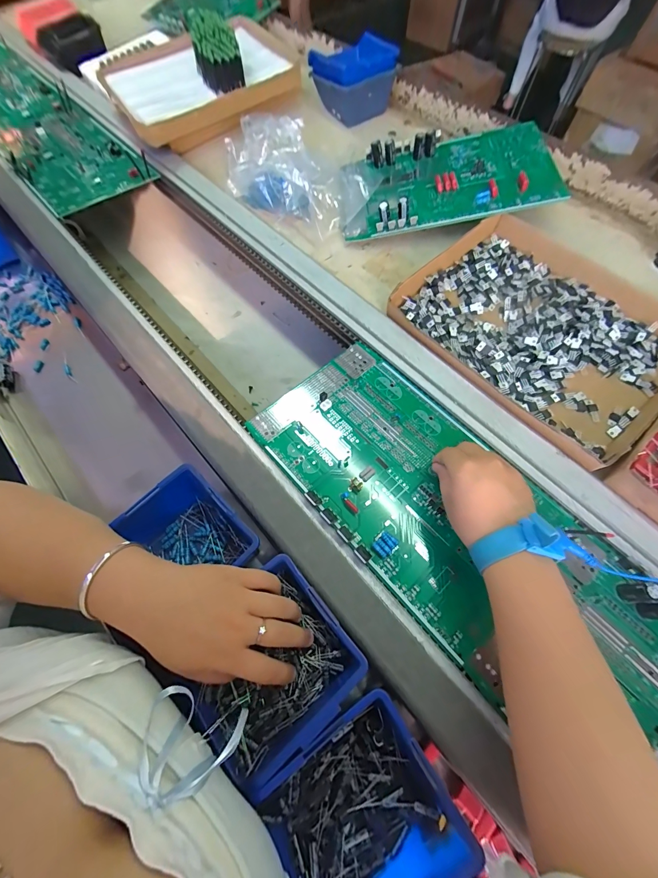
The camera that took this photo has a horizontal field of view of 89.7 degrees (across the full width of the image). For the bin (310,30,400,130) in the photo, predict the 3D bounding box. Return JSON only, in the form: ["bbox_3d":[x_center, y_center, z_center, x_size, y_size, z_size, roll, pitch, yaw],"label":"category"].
[{"bbox_3d":[0.043,-0.650,0.607,0.121,0.089,0.122,-27,66,-12],"label":"bin"}]

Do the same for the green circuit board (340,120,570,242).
[{"bbox_3d":[0.173,-0.393,0.499,0.315,0.051,0.195,-10,67,5],"label":"green circuit board"}]

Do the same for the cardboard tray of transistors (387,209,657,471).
[{"bbox_3d":[0.270,-0.151,0.414,0.265,0.031,0.308,-40,69,-17],"label":"cardboard tray of transistors"}]

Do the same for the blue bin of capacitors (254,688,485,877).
[{"bbox_3d":[0.022,0.280,0.244,0.125,0.051,0.116,-34,67,-15],"label":"blue bin of capacitors"}]

